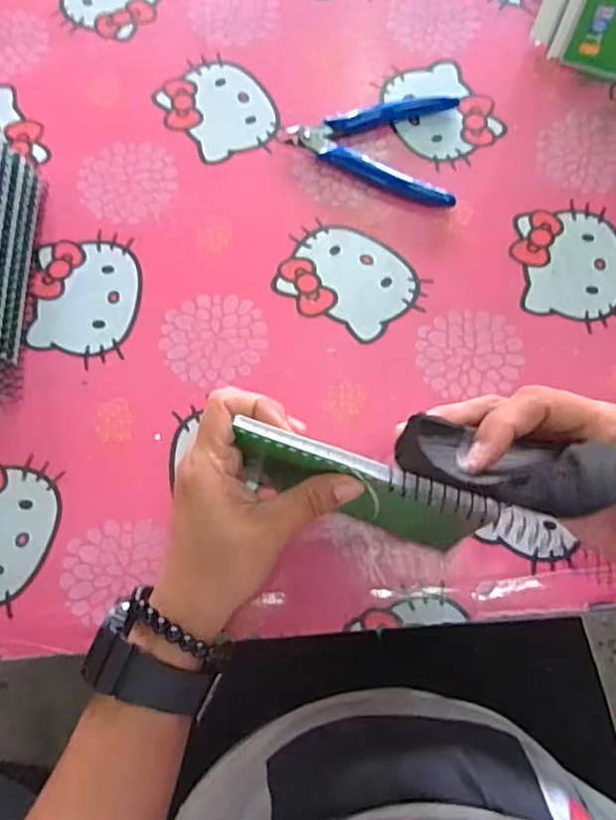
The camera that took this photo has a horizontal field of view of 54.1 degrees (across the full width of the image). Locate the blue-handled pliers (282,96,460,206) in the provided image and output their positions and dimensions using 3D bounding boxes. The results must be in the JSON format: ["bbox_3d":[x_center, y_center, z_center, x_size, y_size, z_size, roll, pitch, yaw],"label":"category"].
[{"bbox_3d":[0.044,-0.185,0.415,0.113,0.009,0.086,6,74,1],"label":"blue-handled pliers"}]

